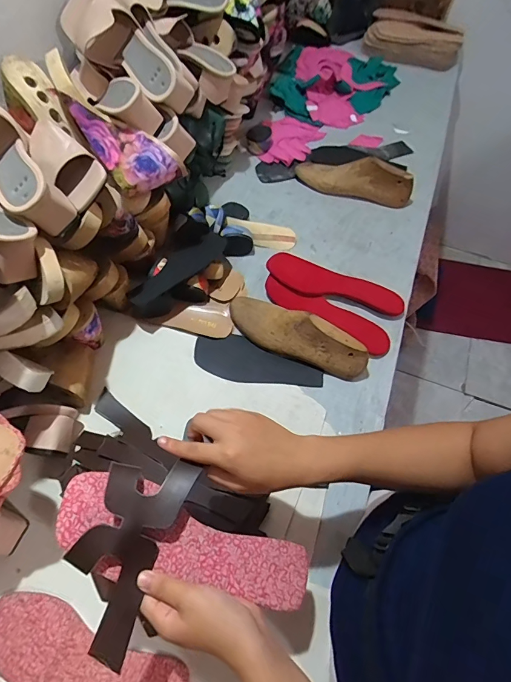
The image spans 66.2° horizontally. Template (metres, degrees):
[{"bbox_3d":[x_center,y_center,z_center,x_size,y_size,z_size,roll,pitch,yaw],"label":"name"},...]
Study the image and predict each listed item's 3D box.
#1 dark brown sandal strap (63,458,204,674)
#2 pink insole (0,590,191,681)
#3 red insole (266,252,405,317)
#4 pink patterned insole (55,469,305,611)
[{"bbox_3d":[-0.117,0.188,0.349,0.077,0.038,0.166,14,75,7],"label":"dark brown sandal strap"},{"bbox_3d":[-0.191,0.358,0.433,0.235,0.006,0.081,19,61,10],"label":"pink insole"},{"bbox_3d":[0.142,-0.103,0.690,0.239,0.033,0.081,19,61,10],"label":"red insole"},{"bbox_3d":[-0.063,0.187,0.371,0.240,0.005,0.068,21,64,-7],"label":"pink patterned insole"}]

